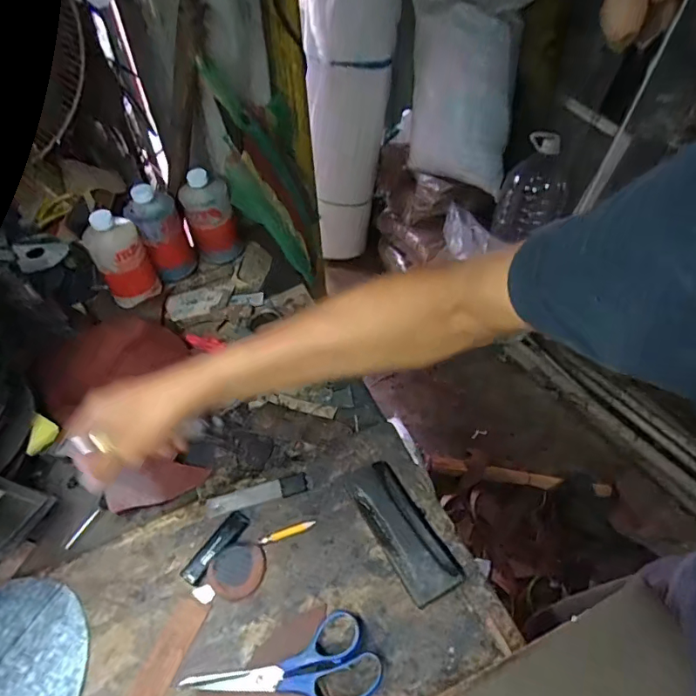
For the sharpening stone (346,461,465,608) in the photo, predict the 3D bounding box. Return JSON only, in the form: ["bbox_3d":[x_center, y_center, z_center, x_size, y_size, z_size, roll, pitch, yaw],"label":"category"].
[{"bbox_3d":[0.057,0.187,0.526,0.060,0.017,0.151,-26,52,-17],"label":"sharpening stone"}]

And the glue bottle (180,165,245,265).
[{"bbox_3d":[-0.218,-0.209,0.808,0.075,0.158,0.078,-14,49,-7],"label":"glue bottle"}]

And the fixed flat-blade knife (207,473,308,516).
[{"bbox_3d":[-0.103,0.163,0.560,0.113,0.011,0.024,-12,49,-6],"label":"fixed flat-blade knife"}]

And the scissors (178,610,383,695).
[{"bbox_3d":[-0.058,0.298,0.444,0.172,0.014,0.071,-21,48,-5],"label":"scissors"}]

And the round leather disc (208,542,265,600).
[{"bbox_3d":[-0.112,0.224,0.507,0.049,0.009,0.055,38,67,0],"label":"round leather disc"}]

